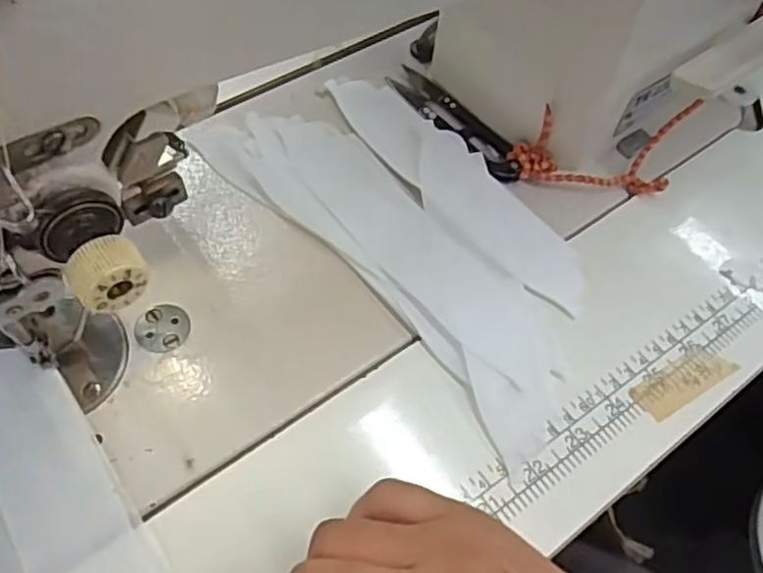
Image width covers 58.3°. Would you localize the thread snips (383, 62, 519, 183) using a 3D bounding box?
[{"bbox_3d":[0.043,-0.094,0.390,0.027,0.009,0.099,-30,65,-21],"label":"thread snips"}]

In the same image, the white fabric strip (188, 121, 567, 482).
[{"bbox_3d":[0.003,-0.017,0.338,0.067,0.006,0.230,-36,67,-23],"label":"white fabric strip"}]

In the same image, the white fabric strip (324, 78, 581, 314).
[{"bbox_3d":[0.036,-0.058,0.362,0.043,0.005,0.182,-36,67,-23],"label":"white fabric strip"}]

